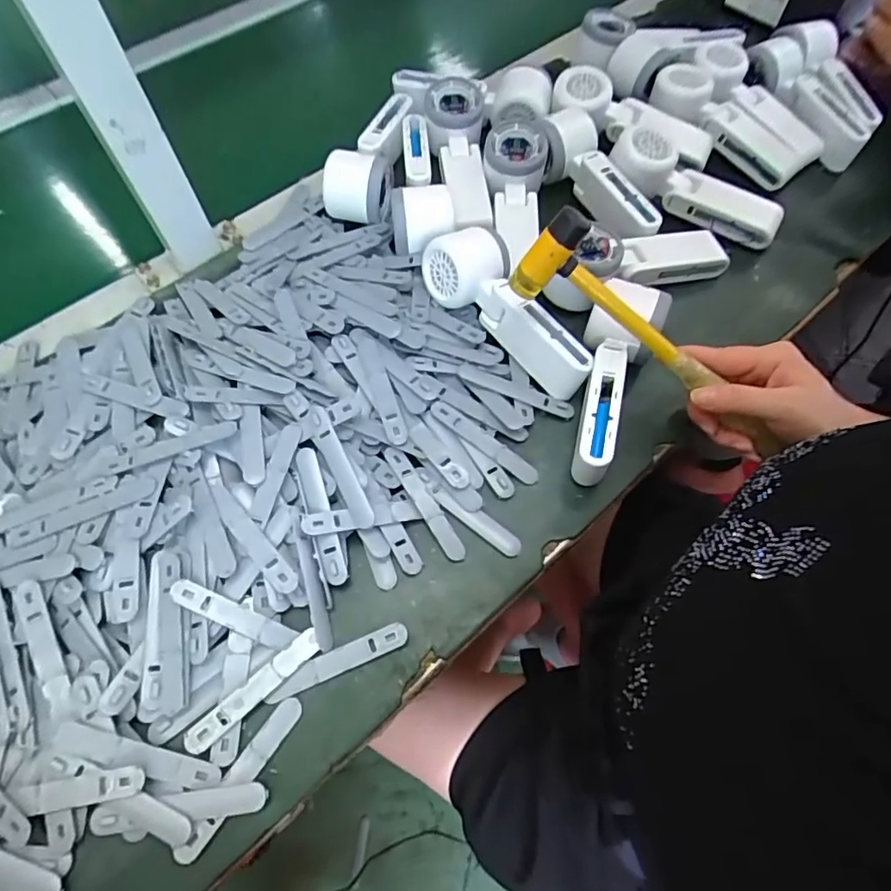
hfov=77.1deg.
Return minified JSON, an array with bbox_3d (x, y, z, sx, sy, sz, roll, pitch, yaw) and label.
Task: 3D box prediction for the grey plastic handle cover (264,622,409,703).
[{"bbox_3d":[-0.069,0.136,0.354,0.092,0.005,0.017,-21,63,-10],"label":"grey plastic handle cover"}]

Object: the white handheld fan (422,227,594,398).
[{"bbox_3d":[0.048,-0.107,0.445,0.058,0.042,0.157,-29,65,-14],"label":"white handheld fan"}]

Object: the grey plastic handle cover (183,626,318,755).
[{"bbox_3d":[-0.117,0.150,0.344,0.090,0.010,0.015,-41,68,-19],"label":"grey plastic handle cover"}]

